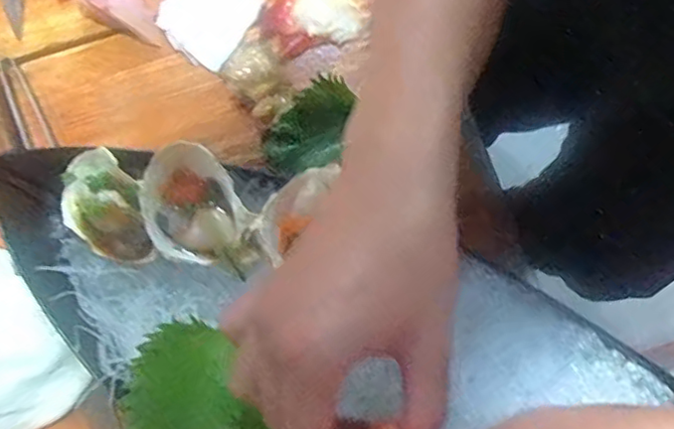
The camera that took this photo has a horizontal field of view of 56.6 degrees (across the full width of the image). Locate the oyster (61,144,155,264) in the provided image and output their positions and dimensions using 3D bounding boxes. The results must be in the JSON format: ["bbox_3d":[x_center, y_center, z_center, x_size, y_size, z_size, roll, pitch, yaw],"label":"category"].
[{"bbox_3d":[-0.133,-0.002,0.358,0.043,0.016,0.067,-21,79,-1],"label":"oyster"}]

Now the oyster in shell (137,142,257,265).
[{"bbox_3d":[-0.082,-0.006,0.350,0.052,0.017,0.063,-32,80,-3],"label":"oyster in shell"}]

